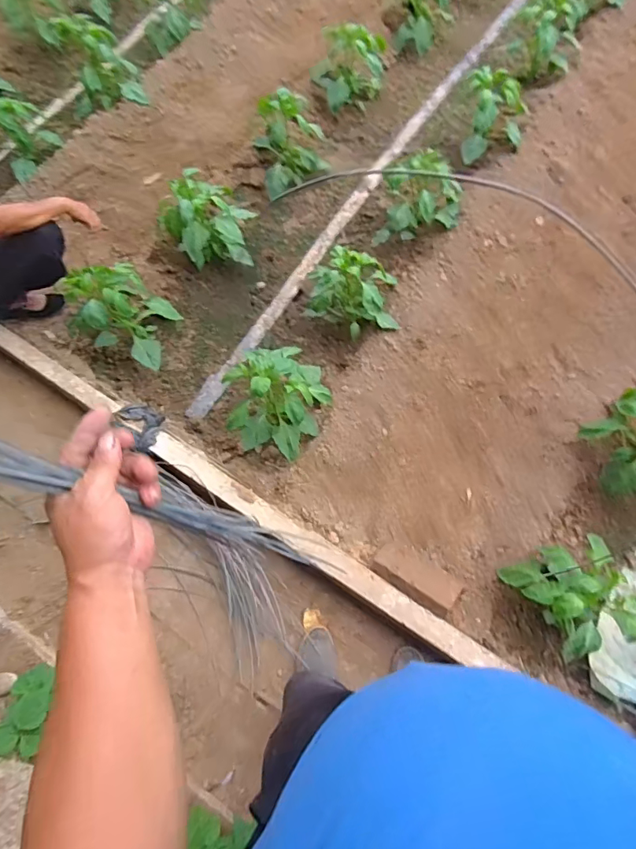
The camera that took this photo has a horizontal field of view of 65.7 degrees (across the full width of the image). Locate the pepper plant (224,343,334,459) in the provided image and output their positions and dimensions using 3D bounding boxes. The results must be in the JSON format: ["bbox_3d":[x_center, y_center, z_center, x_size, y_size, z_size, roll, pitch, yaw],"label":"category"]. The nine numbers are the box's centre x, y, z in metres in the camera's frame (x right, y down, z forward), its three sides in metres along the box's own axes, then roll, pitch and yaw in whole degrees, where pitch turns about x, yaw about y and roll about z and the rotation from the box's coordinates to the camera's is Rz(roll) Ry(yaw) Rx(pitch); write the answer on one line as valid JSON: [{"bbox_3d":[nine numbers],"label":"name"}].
[{"bbox_3d":[-0.100,-0.079,1.399,0.226,0.284,0.280,18,71,10],"label":"pepper plant"}]

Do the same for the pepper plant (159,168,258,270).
[{"bbox_3d":[-0.378,-0.706,1.723,0.307,0.259,0.227,-17,70,-6],"label":"pepper plant"}]

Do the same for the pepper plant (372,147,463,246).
[{"bbox_3d":[0.354,-0.764,1.658,0.262,0.277,0.221,15,71,9],"label":"pepper plant"}]

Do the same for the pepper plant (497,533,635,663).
[{"bbox_3d":[0.649,0.413,1.238,0.262,0.283,0.238,-29,70,-7],"label":"pepper plant"}]

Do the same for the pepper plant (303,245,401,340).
[{"bbox_3d":[0.119,-0.406,1.611,0.297,0.270,0.239,-26,70,-6],"label":"pepper plant"}]

